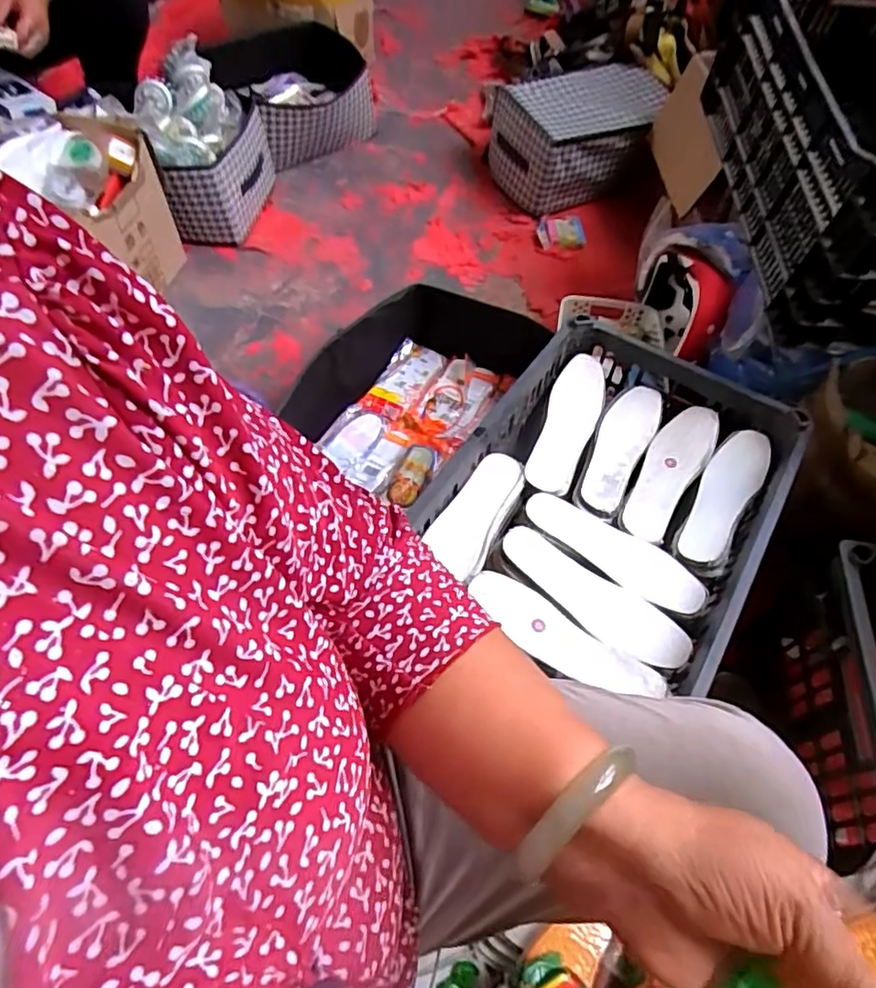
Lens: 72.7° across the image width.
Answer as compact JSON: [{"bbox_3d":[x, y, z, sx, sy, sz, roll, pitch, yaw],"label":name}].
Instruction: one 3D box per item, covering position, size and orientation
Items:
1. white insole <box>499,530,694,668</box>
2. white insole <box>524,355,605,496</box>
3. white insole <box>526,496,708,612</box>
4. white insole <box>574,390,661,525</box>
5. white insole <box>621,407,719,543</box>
[{"bbox_3d":[0.168,0.113,0.660,0.219,0.010,0.069,34,61,20],"label":"white insole"},{"bbox_3d":[0.176,-0.097,0.791,0.069,0.028,0.227,18,56,11],"label":"white insole"},{"bbox_3d":[0.204,0.066,0.699,0.217,0.009,0.072,29,59,18],"label":"white insole"},{"bbox_3d":[0.236,-0.062,0.782,0.067,0.008,0.224,25,58,15],"label":"white insole"},{"bbox_3d":[0.299,-0.029,0.762,0.069,0.028,0.215,26,58,16],"label":"white insole"}]

